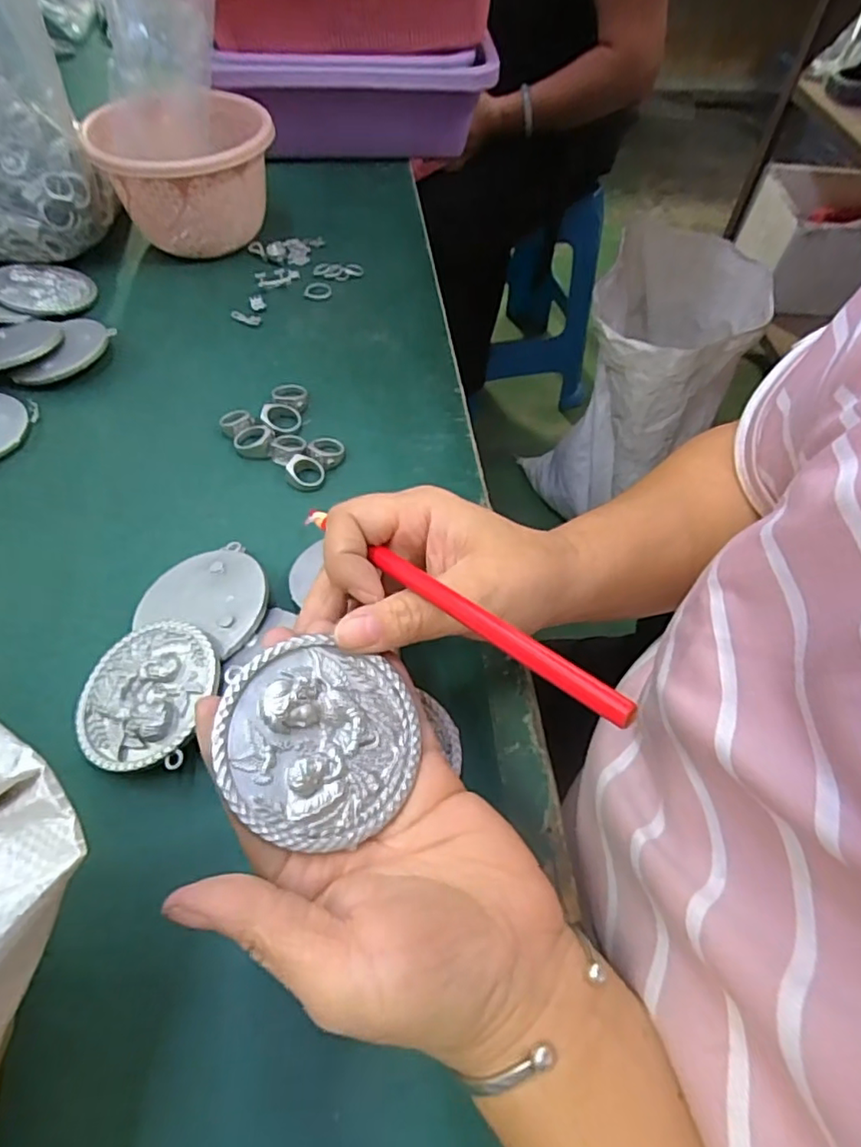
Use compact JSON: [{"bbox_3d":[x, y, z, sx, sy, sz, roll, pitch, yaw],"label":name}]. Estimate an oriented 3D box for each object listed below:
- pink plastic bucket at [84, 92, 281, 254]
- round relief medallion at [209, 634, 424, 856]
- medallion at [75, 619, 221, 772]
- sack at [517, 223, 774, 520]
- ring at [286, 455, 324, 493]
[{"bbox_3d":[-0.205,-0.339,0.521,0.144,0.091,0.131,1,56,-2],"label":"pink plastic bucket"},{"bbox_3d":[-0.038,0.058,0.215,0.069,0.007,0.067,10,64,-20],"label":"round relief medallion"},{"bbox_3d":[-0.138,0.057,0.292,0.073,0.006,0.073,-9,59,12],"label":"medallion"},{"bbox_3d":[0.397,-0.327,1.122,0.299,0.482,0.275,-22,59,-16],"label":"sack"},{"bbox_3d":[-0.081,-0.066,0.388,0.023,0.012,0.023,1,56,-2],"label":"ring"}]

